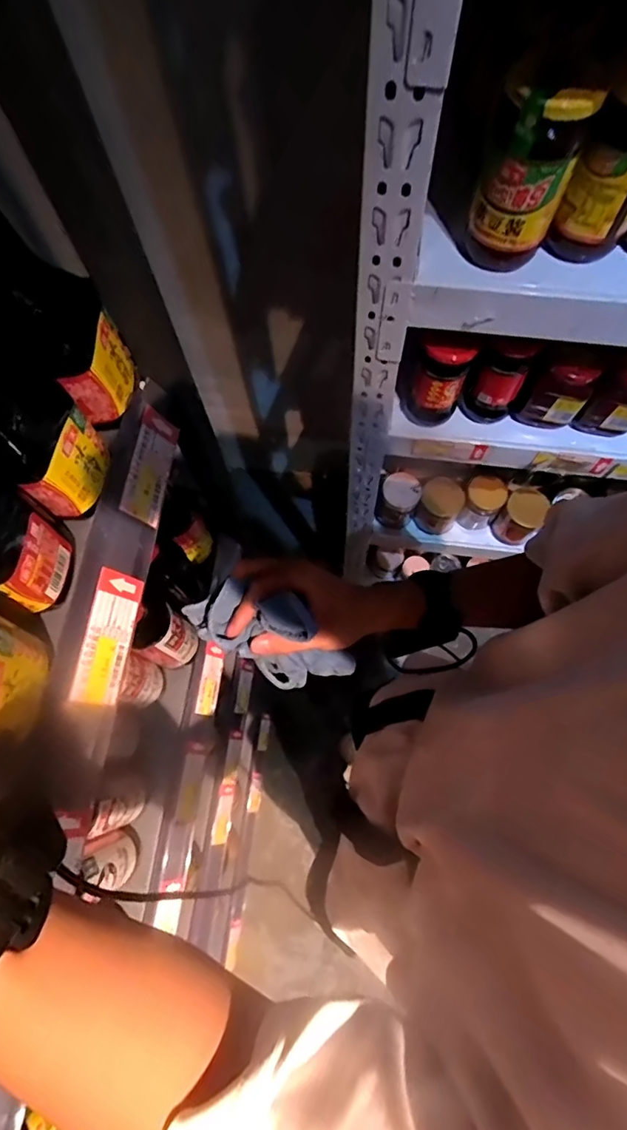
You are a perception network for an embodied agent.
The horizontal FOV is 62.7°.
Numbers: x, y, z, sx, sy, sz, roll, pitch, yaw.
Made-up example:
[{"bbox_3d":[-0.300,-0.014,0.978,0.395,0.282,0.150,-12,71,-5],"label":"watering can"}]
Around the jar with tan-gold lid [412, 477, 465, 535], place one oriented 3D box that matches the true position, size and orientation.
[{"bbox_3d":[0.235,-0.111,0.961,0.076,0.099,0.076,22,74,8],"label":"jar with tan-gold lid"}]

